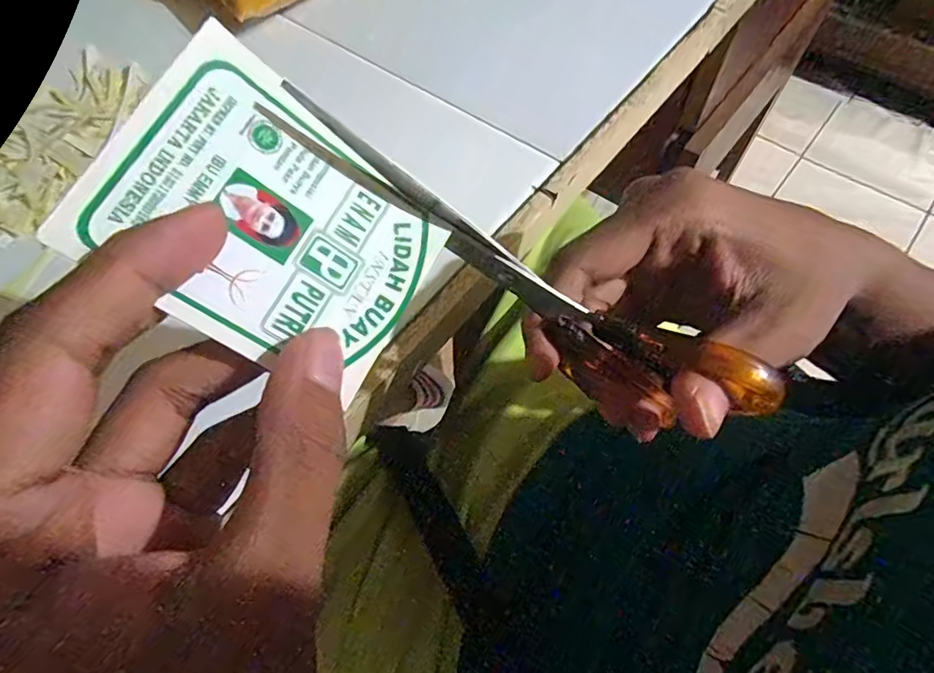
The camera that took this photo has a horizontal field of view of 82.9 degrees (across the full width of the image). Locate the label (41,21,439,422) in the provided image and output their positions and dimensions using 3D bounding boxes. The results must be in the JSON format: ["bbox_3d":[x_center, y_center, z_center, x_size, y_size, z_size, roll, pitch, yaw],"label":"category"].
[{"bbox_3d":[-0.047,-0.028,0.134,0.076,0.005,0.062,35,74,-21],"label":"label"}]

